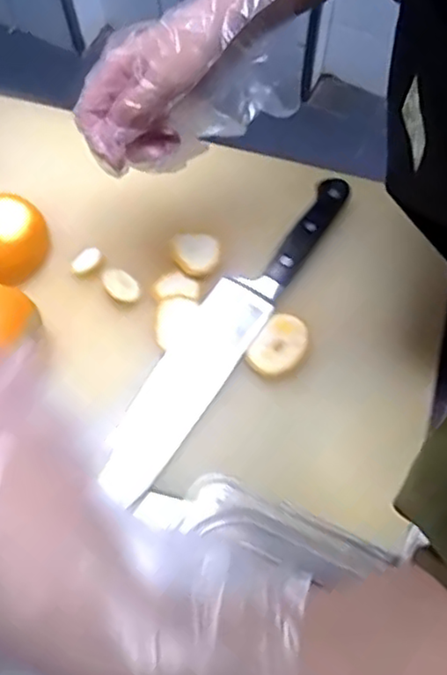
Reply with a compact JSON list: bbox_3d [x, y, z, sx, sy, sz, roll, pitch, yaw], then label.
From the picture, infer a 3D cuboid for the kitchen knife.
[{"bbox_3d":[0.003,-0.011,0.538,0.051,0.025,0.318,32,71,13],"label":"kitchen knife"}]

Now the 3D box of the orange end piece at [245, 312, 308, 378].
[{"bbox_3d":[0.045,0.005,0.526,0.039,0.008,0.053,32,71,13],"label":"orange end piece"}]

